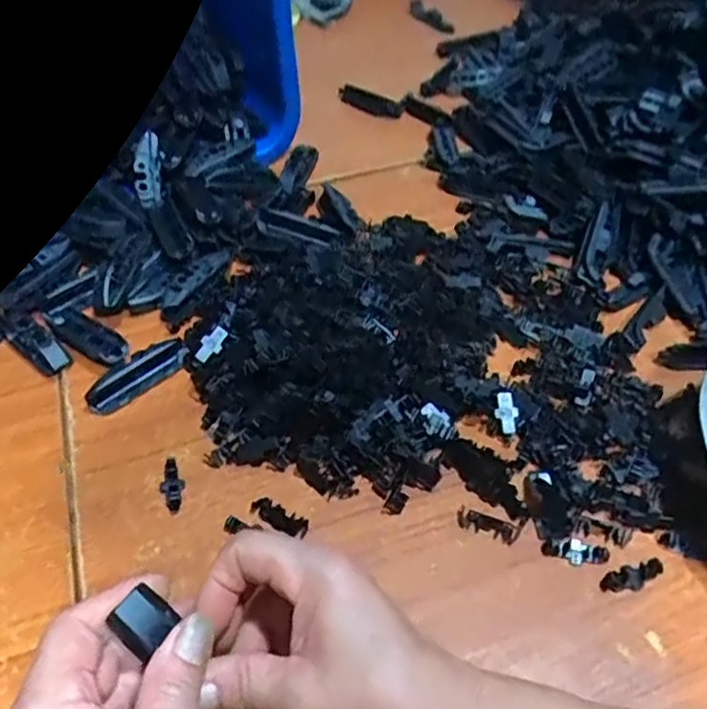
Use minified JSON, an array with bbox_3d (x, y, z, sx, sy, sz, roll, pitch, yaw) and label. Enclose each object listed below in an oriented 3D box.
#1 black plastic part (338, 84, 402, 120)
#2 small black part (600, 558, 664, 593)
[{"bbox_3d":[0.016,-0.254,0.678,0.072,0.015,0.015,24,54,20],"label":"black plastic part"},{"bbox_3d":[0.150,0.119,0.362,0.035,0.008,0.013,-22,52,-16],"label":"small black part"}]

